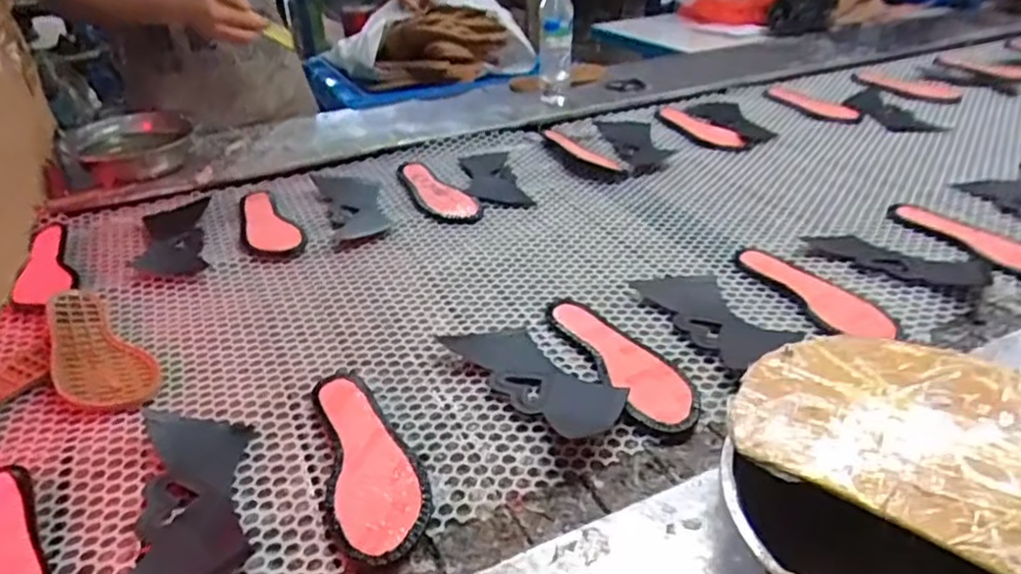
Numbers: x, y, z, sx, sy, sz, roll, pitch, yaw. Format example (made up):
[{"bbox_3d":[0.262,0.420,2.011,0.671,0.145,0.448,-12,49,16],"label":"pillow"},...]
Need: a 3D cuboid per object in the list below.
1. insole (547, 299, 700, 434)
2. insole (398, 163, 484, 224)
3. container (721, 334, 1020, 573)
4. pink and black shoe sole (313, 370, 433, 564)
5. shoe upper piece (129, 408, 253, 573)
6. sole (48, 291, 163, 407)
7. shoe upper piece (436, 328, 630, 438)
[{"bbox_3d":[0.114,0.067,0.676,0.081,0.018,0.220,-9,29,-18],"label":"insole"},{"bbox_3d":[-0.114,-0.148,1.027,0.075,0.011,0.203,-16,36,-21],"label":"insole"},{"bbox_3d":[0.257,0.131,0.433,0.228,0.081,0.252,9,35,15],"label":"container"},{"bbox_3d":[-0.123,0.141,0.577,0.077,0.018,0.221,-13,35,-17],"label":"pink and black shoe sole"},{"bbox_3d":[-0.259,0.165,0.550,0.095,0.012,0.205,-8,34,-10],"label":"shoe upper piece"},{"bbox_3d":[-0.449,0.064,0.720,0.232,0.014,0.083,26,42,35],"label":"sole"},{"bbox_3d":[0.024,0.082,0.649,0.079,0.031,0.193,-24,40,-30],"label":"shoe upper piece"}]

